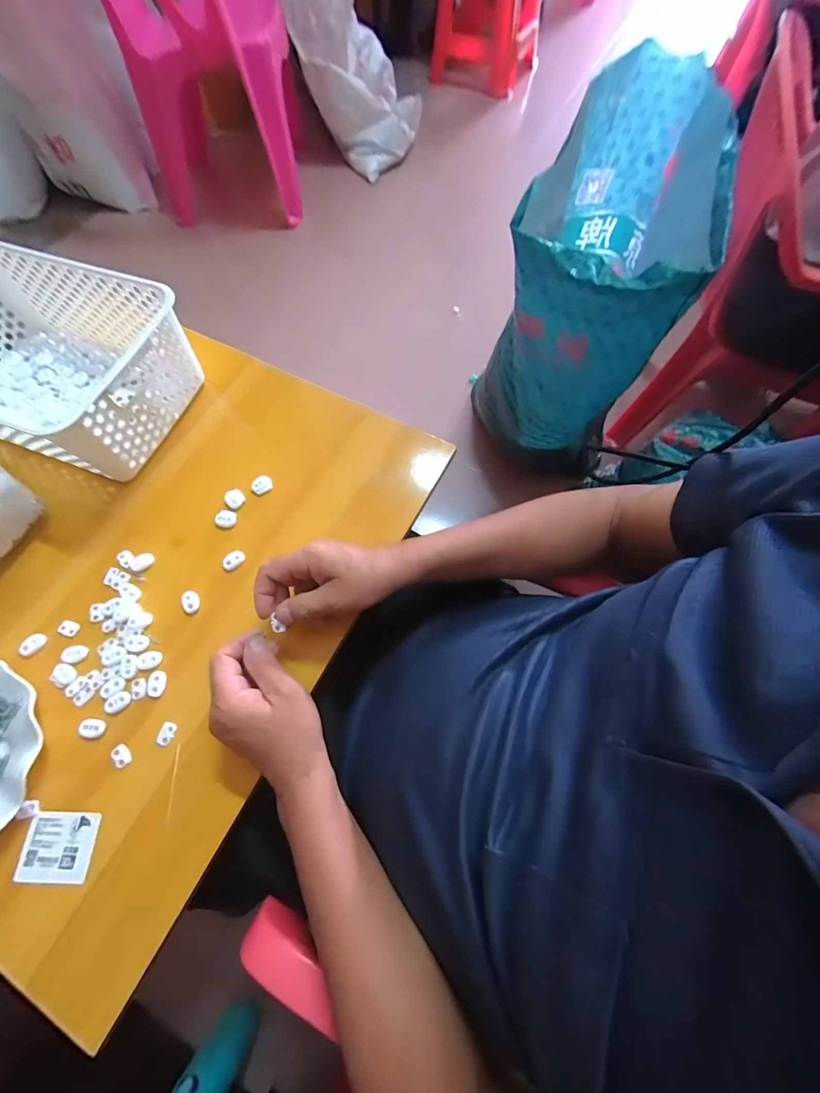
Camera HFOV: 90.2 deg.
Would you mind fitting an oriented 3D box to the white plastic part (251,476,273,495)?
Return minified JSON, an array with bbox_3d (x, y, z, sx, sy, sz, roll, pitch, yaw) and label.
[{"bbox_3d":[-0.169,-0.071,0.467,0.023,0.008,0.017,-33,70,-12],"label":"white plastic part"}]

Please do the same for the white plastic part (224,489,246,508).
[{"bbox_3d":[-0.199,-0.054,0.462,0.021,0.004,0.023,0,67,1],"label":"white plastic part"}]

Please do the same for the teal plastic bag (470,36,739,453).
[{"bbox_3d":[0.298,-0.422,0.739,0.266,0.498,0.362,22,69,10],"label":"teal plastic bag"}]

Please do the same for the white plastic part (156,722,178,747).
[{"bbox_3d":[-0.224,0.172,0.376,0.013,0.005,0.020,14,68,7],"label":"white plastic part"}]

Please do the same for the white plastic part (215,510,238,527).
[{"bbox_3d":[-0.205,-0.031,0.453,0.025,0.004,0.019,13,68,6],"label":"white plastic part"}]

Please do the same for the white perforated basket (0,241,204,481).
[{"bbox_3d":[-0.419,-0.216,0.475,0.310,0.109,0.192,18,69,8],"label":"white perforated basket"}]

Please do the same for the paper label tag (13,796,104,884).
[{"bbox_3d":[-0.300,0.250,0.345,0.066,0.008,0.057,0,65,1],"label":"paper label tag"}]

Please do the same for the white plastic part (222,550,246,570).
[{"bbox_3d":[-0.187,0.014,0.433,0.024,0.004,0.016,-39,72,-14],"label":"white plastic part"}]

